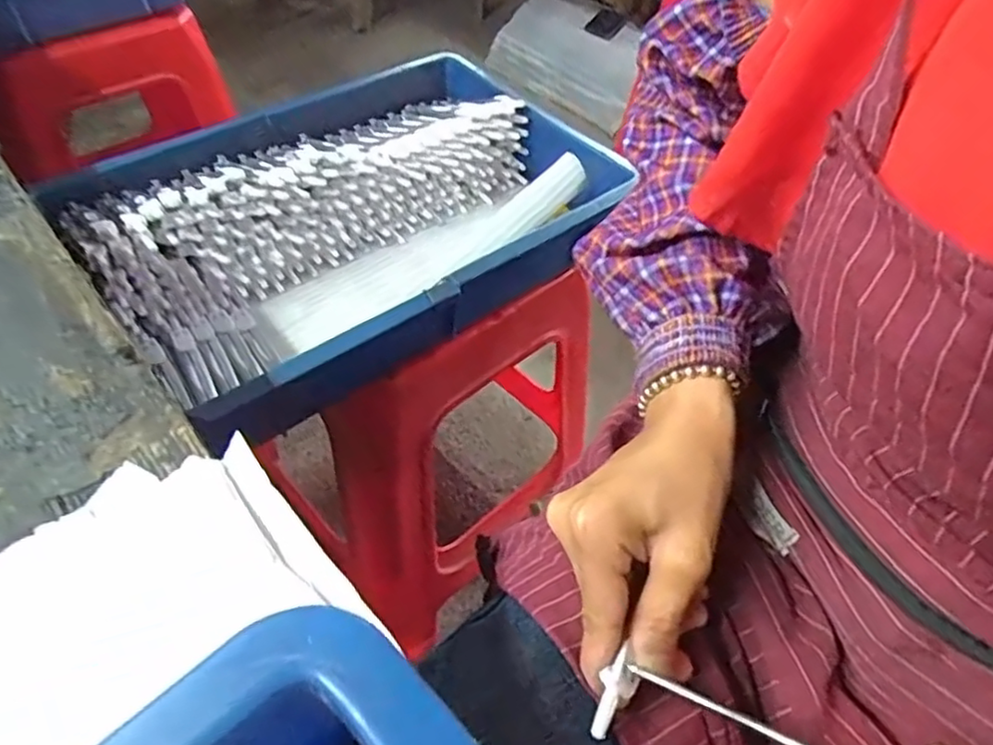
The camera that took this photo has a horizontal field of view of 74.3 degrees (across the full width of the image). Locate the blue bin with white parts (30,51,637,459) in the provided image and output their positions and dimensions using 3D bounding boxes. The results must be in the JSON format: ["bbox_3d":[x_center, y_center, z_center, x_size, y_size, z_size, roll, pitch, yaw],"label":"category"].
[{"bbox_3d":[-0.112,-0.136,0.566,0.410,0.106,0.286,-31,60,-26],"label":"blue bin with white parts"}]

